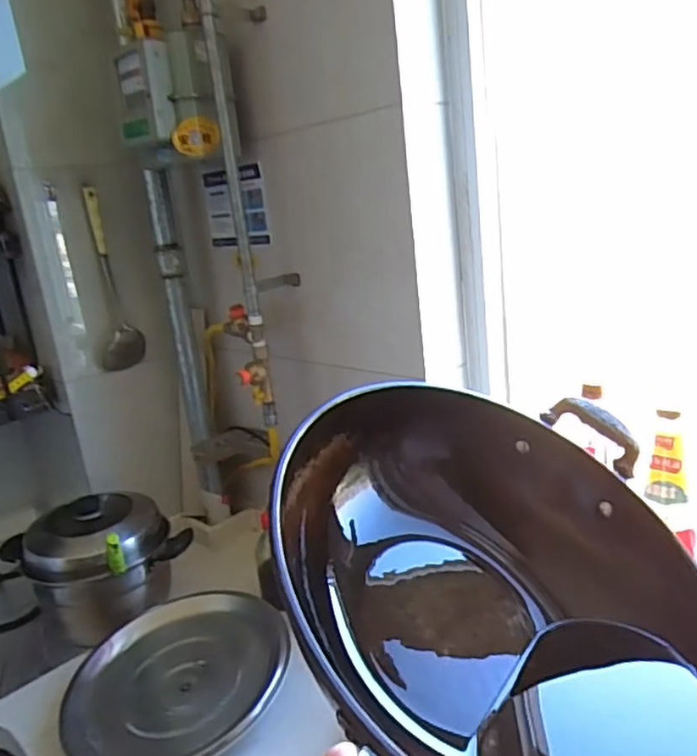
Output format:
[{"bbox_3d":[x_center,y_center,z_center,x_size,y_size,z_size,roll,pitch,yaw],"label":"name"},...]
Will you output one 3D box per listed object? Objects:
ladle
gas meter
[{"bbox_3d":[-0.468,-0.183,1.270,0.088,0.345,0.056,-12,17,-17],"label":"ladle"},{"bbox_3d":[-0.282,-0.458,1.086,0.191,0.182,0.135,-10,17,-12],"label":"gas meter"}]

